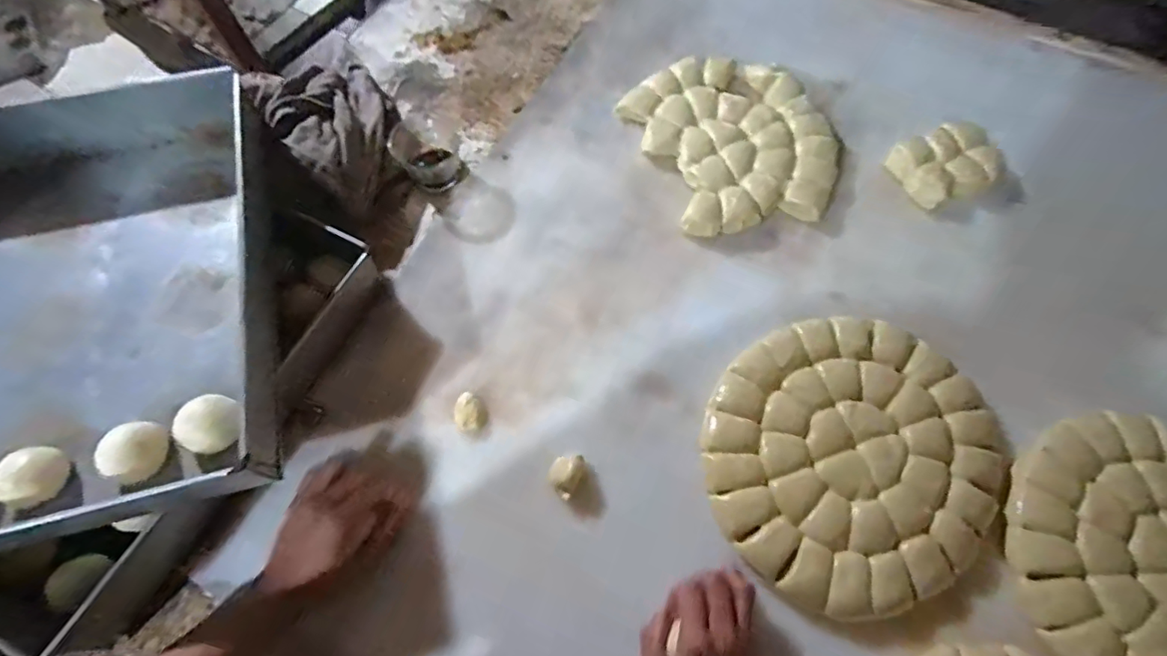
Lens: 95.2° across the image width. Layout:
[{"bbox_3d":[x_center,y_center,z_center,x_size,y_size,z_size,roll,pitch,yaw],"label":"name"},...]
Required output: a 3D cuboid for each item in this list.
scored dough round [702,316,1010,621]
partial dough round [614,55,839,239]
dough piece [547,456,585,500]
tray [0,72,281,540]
[{"bbox_3d":[0.261,0.118,0.524,0.281,0.017,0.260,0,66,0],"label":"scored dough round"},{"bbox_3d":[0.190,-0.235,0.684,0.253,0.023,0.295,-17,67,-8],"label":"partial dough round"},{"bbox_3d":[-0.017,0.141,0.518,0.030,0.021,0.040,32,69,13],"label":"dough piece"},{"bbox_3d":[-0.490,-0.026,0.482,0.407,0.091,0.429,-17,68,-7],"label":"tray"}]

